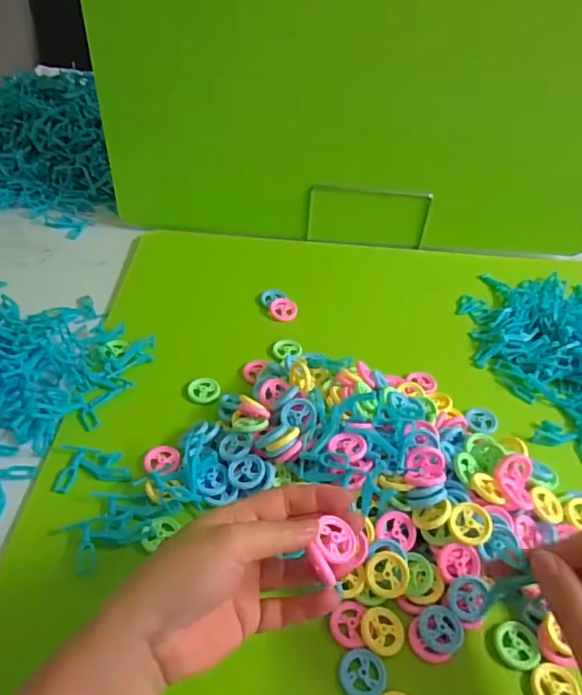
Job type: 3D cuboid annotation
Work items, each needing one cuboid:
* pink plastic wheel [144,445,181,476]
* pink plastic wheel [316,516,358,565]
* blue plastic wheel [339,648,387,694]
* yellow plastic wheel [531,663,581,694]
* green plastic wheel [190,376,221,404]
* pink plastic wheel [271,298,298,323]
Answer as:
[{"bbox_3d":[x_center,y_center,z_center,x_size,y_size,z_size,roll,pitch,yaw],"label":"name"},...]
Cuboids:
[{"bbox_3d":[-0.107,0.093,0.470,0.028,0.004,0.028,3,41,-3],"label":"pink plastic wheel"},{"bbox_3d":[0.028,0.119,0.345,0.027,0.006,0.027,15,45,-15],"label":"pink plastic wheel"},{"bbox_3d":[0.046,0.209,0.360,0.030,0.004,0.030,3,41,-3],"label":"blue plastic wheel"},{"bbox_3d":[0.170,0.219,0.361,0.029,0.009,0.029,3,41,-3],"label":"yellow plastic wheel"},{"bbox_3d":[-0.082,0.040,0.531,0.028,0.005,0.028,3,41,-3],"label":"green plastic wheel"},{"bbox_3d":[-0.007,-0.041,0.621,0.030,0.004,0.030,4,63,-8],"label":"pink plastic wheel"}]

